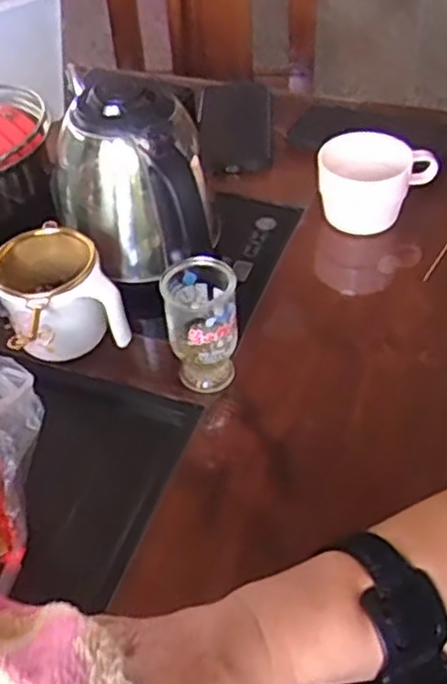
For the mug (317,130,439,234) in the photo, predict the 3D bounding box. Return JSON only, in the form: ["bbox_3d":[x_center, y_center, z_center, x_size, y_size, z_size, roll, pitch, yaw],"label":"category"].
[{"bbox_3d":[0.134,-0.143,0.643,0.093,0.069,0.080,18,49,19],"label":"mug"}]

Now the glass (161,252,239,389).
[{"bbox_3d":[-0.014,-0.010,0.499,0.047,0.088,0.049,-7,46,-3],"label":"glass"}]

